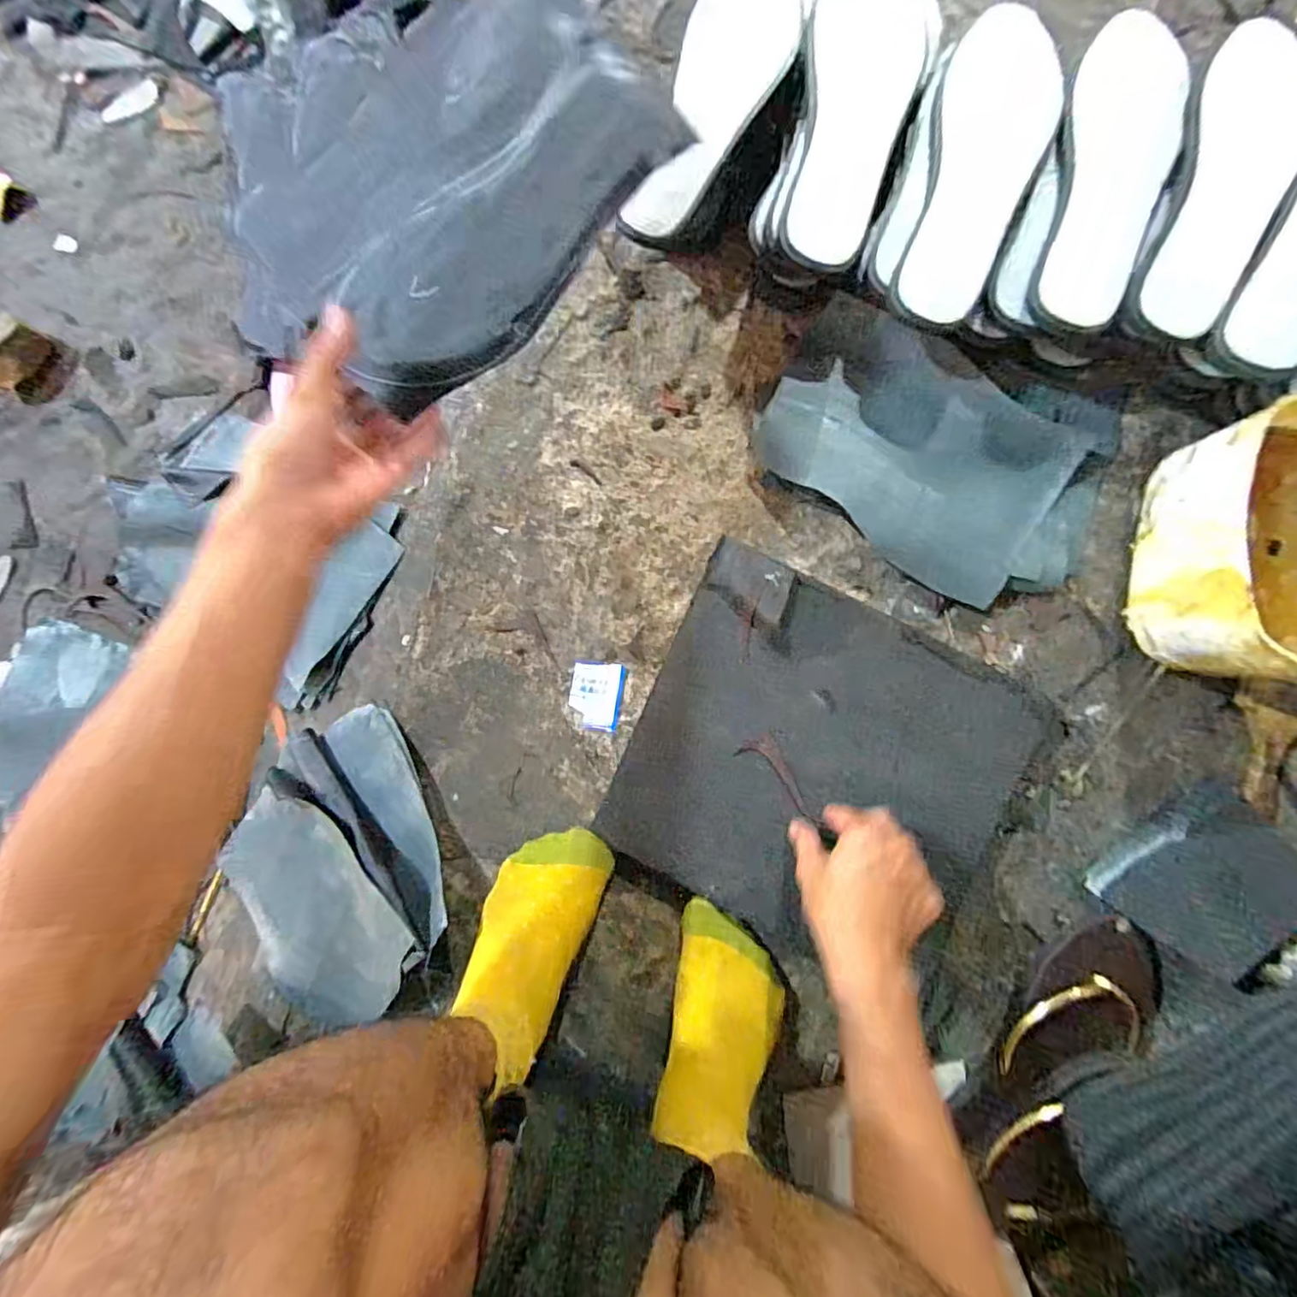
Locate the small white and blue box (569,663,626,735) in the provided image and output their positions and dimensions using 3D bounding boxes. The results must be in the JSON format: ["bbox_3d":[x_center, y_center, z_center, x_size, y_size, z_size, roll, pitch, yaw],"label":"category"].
[{"bbox_3d":[-0.052,0.047,0.589,0.051,0.011,0.065,8,87,4],"label":"small white and blue box"}]

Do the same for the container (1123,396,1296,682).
[{"bbox_3d":[0.494,-0.080,0.482,0.124,0.126,0.207,9,88,3],"label":"container"}]

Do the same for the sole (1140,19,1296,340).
[{"bbox_3d":[0.460,-0.363,0.465,0.085,0.010,0.227,15,87,4],"label":"sole"}]

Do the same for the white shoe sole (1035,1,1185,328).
[{"bbox_3d":[0.379,-0.387,0.485,0.087,0.018,0.236,9,87,4],"label":"white shoe sole"}]

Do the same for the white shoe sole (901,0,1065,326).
[{"bbox_3d":[0.269,-0.392,0.487,0.086,0.023,0.228,17,88,4],"label":"white shoe sole"}]

